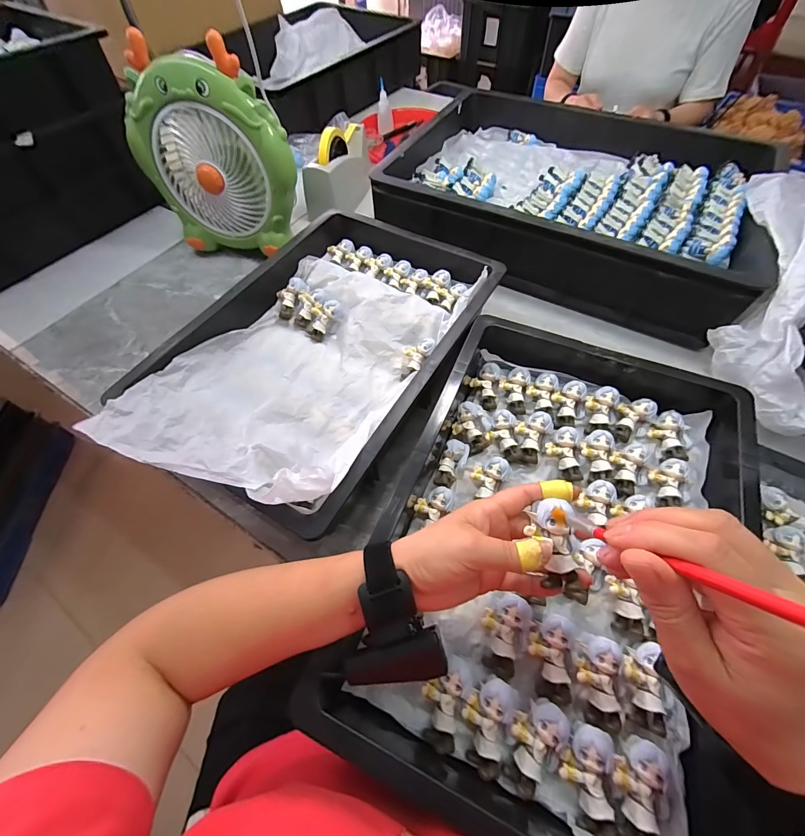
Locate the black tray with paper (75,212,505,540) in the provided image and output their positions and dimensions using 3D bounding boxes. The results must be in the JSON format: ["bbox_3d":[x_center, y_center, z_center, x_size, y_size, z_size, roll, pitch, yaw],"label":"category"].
[{"bbox_3d":[-0.108,-0.102,0.472,0.324,0.083,0.471,26,63,16],"label":"black tray with paper"}]

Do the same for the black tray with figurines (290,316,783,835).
[{"bbox_3d":[0.151,0.105,0.346,0.306,0.067,0.462,20,62,13],"label":"black tray with figurines"}]

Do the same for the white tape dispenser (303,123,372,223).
[{"bbox_3d":[-0.126,-0.516,0.730,0.073,0.115,0.194,14,60,10],"label":"white tape dispenser"}]

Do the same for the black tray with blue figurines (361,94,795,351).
[{"bbox_3d":[0.286,-0.387,0.640,0.578,0.118,0.405,26,63,16],"label":"black tray with blue figurines"}]

